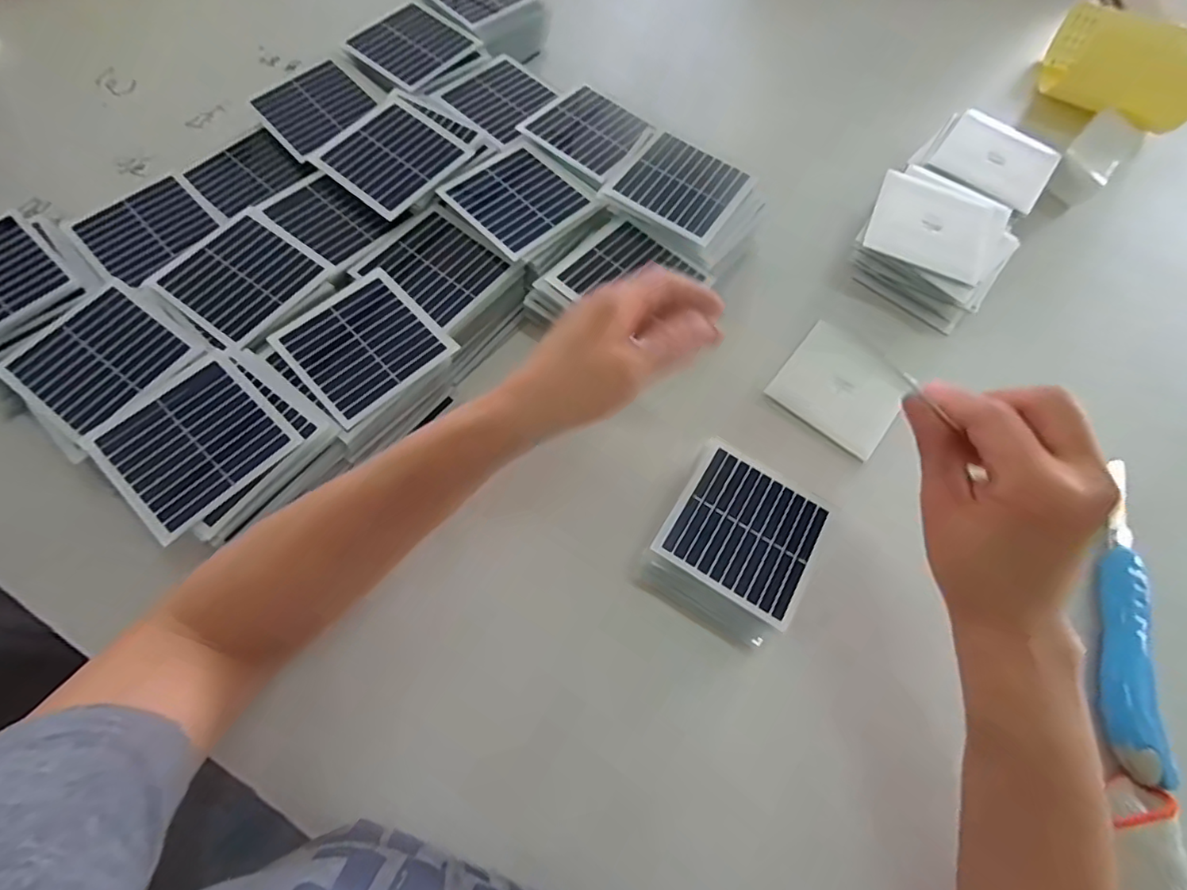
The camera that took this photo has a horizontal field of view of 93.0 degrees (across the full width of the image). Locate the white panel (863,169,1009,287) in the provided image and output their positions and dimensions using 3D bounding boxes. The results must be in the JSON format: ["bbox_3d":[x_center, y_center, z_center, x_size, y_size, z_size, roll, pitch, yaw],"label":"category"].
[{"bbox_3d":[0.273,-0.172,0.447,0.098,0.009,0.083,22,73,7],"label":"white panel"}]

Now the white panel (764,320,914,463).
[{"bbox_3d":[0.187,-0.041,0.429,0.087,0.007,0.077,39,70,13],"label":"white panel"}]

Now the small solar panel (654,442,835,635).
[{"bbox_3d":[0.094,0.051,0.344,0.086,0.005,0.087,31,69,10],"label":"small solar panel"}]

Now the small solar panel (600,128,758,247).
[{"bbox_3d":[0.068,-0.200,0.432,0.089,0.008,0.081,32,72,8],"label":"small solar panel"}]

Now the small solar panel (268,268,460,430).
[{"bbox_3d":[-0.153,-0.068,0.377,0.090,0.006,0.087,-41,74,-18],"label":"small solar panel"}]

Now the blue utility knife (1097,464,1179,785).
[{"bbox_3d":[0.345,0.108,0.364,0.027,0.018,0.197,16,67,4],"label":"blue utility knife"}]

